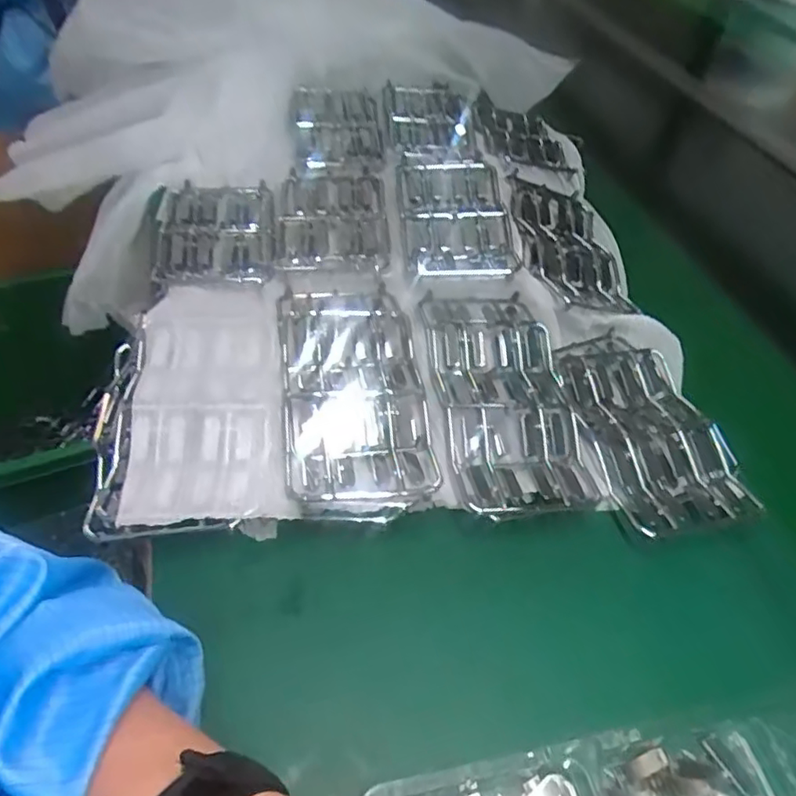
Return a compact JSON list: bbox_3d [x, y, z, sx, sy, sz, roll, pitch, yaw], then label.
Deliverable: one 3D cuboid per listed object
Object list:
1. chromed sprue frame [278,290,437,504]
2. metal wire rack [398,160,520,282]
[{"bbox_3d":[-0.031,-0.016,0.403,0.088,0.012,0.197,-4,48,-10],"label":"chromed sprue frame"},{"bbox_3d":[0.051,-0.149,0.522,0.089,0.025,0.166,-6,50,2],"label":"metal wire rack"}]

